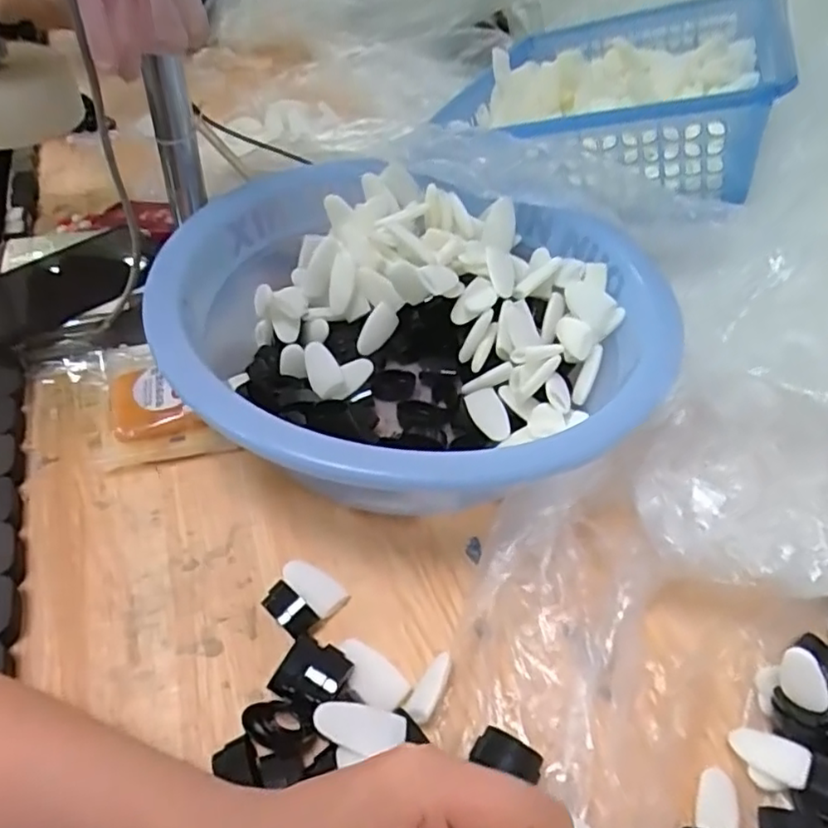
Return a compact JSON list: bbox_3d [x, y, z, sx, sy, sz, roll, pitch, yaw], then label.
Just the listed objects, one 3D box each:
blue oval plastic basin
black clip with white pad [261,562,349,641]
[{"bbox_3d":[0.000,-0.057,0.463,0.328,0.108,0.339,-22,53,-23],"label":"blue oval plastic basin"},{"bbox_3d":[-0.066,0.106,0.373,0.040,0.013,0.041,29,51,20],"label":"black clip with white pad"}]

